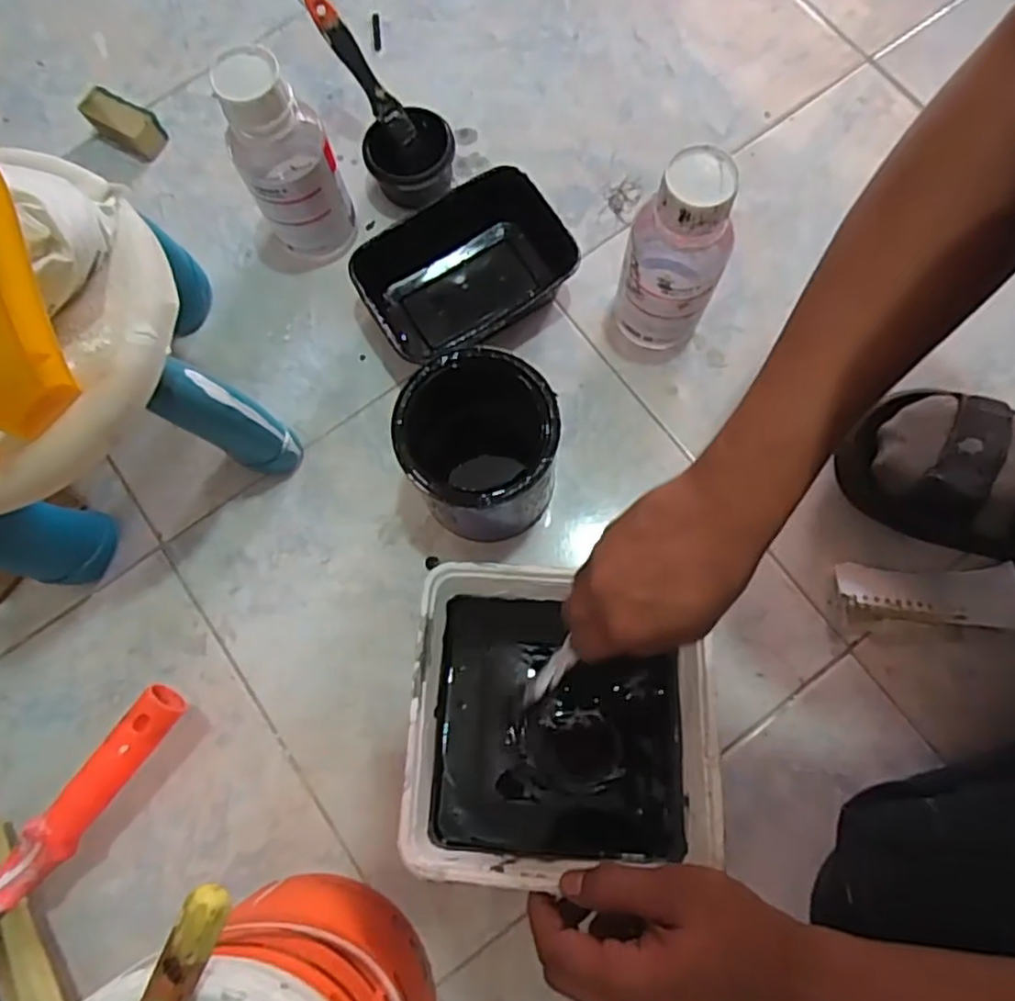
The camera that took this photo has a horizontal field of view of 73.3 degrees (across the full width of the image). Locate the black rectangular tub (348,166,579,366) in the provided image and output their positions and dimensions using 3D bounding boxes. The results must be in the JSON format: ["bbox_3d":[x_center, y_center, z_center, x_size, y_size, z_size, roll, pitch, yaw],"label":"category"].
[{"bbox_3d":[-0.036,-0.194,0.580,0.175,0.061,0.111,-29,77,-5],"label":"black rectangular tub"}]

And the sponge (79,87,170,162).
[{"bbox_3d":[-0.364,-0.356,0.645,0.073,0.037,0.034,29,79,8],"label":"sponge"}]

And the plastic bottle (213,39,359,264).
[{"bbox_3d":[-0.172,-0.259,0.542,0.071,0.170,0.058,-24,77,-4],"label":"plastic bottle"}]

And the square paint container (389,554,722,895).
[{"bbox_3d":[0.037,0.144,0.467,0.194,0.082,0.190,1,76,2],"label":"square paint container"}]

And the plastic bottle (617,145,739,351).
[{"bbox_3d":[0.122,-0.175,0.510,0.069,0.169,0.061,18,78,6],"label":"plastic bottle"}]

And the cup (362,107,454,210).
[{"bbox_3d":[-0.085,-0.302,0.608,0.078,0.047,0.068,-19,77,-3],"label":"cup"}]

